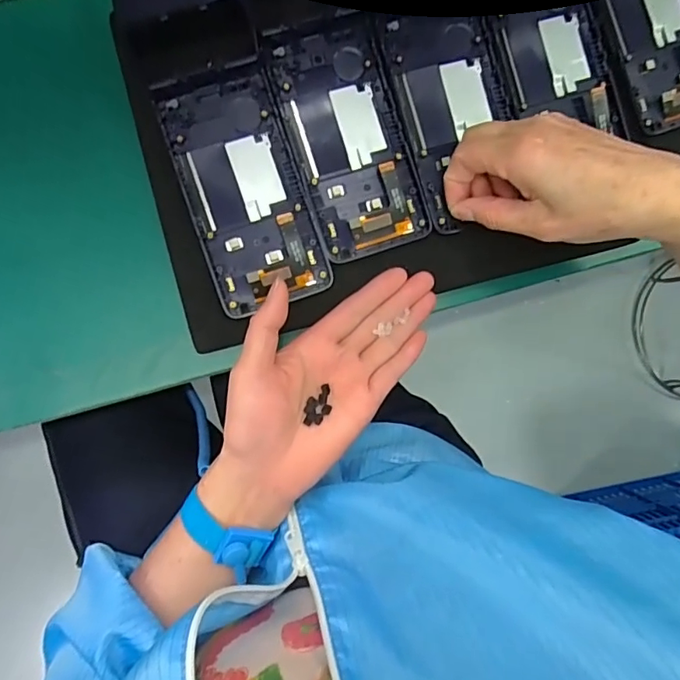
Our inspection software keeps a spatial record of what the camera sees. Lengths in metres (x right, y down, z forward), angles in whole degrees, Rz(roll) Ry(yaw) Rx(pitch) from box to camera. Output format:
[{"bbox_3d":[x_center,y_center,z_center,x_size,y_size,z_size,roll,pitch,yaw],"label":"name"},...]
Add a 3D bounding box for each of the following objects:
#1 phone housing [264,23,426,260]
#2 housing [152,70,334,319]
[{"bbox_3d":[0.006,-0.139,0.360,0.077,0.006,0.154,-18,95,-3],"label":"phone housing"},{"bbox_3d":[-0.067,-0.101,0.351,0.076,0.011,0.156,-19,95,-3],"label":"housing"}]

